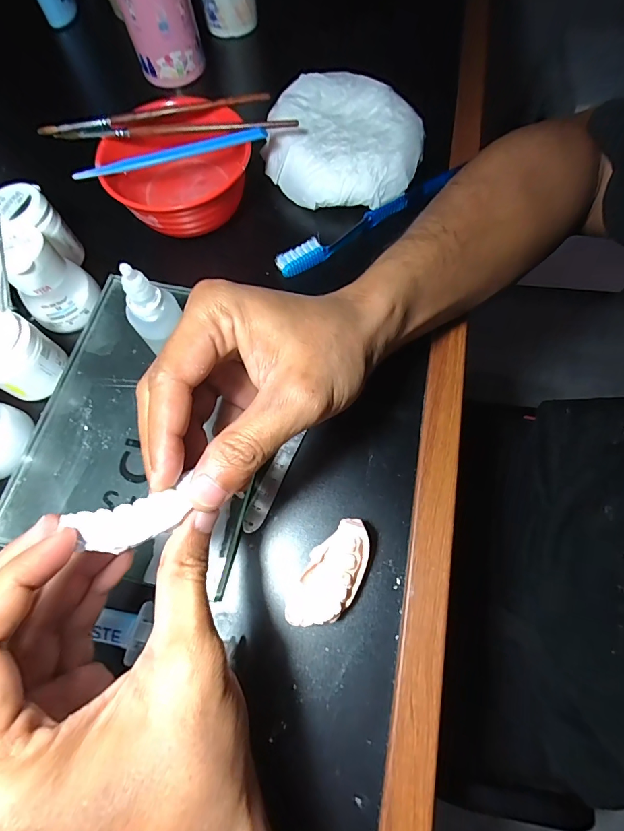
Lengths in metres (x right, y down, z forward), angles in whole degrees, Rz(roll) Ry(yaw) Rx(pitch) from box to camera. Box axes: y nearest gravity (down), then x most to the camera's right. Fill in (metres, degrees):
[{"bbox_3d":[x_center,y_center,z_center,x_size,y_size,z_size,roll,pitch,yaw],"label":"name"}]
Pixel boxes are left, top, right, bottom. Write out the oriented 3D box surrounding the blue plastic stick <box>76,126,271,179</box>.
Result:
[{"bbox_3d":[-0.100,-0.187,0.291,0.135,0.006,0.010,-13,69,-4],"label":"blue plastic stick"}]

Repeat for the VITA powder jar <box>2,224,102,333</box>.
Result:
[{"bbox_3d":[-0.184,-0.096,0.281,0.049,0.053,0.048,-42,74,-14],"label":"VITA powder jar"}]

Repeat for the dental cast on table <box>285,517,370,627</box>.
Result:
[{"bbox_3d":[0.011,0.088,0.228,0.030,0.025,0.060,28,72,11],"label":"dental cast on table"}]

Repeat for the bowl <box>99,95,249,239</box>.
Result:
[{"bbox_3d":[-0.100,-0.185,0.312,0.106,0.045,0.088,-19,70,-6],"label":"bowl"}]

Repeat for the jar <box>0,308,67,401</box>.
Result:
[{"bbox_3d":[-0.194,-0.040,0.265,0.041,0.045,0.043,0,69,1],"label":"jar"}]

